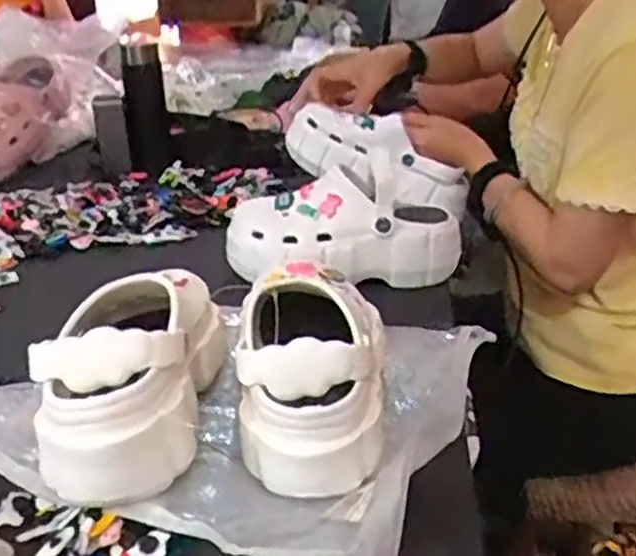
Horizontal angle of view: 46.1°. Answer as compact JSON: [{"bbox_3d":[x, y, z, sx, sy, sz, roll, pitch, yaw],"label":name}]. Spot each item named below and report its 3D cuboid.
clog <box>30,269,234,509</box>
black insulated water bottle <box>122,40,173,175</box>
[{"bbox_3d":[-0.135,0.062,0.554,0.101,0.100,0.224,-1,24,2],"label":"clog"},{"bbox_3d":[-0.281,-0.279,1.224,0.062,0.203,0.053,-7,24,-12],"label":"black insulated water bottle"}]

